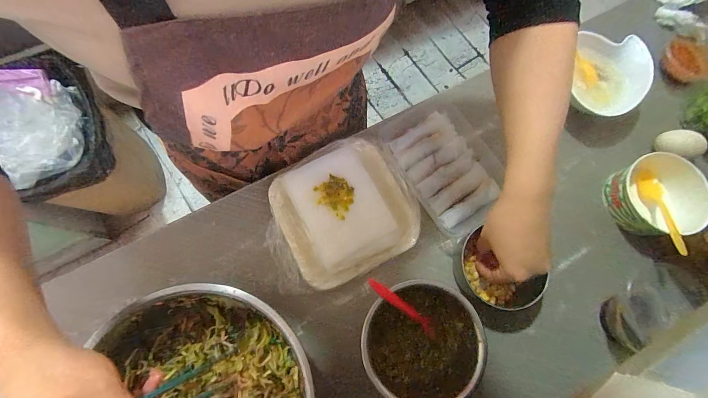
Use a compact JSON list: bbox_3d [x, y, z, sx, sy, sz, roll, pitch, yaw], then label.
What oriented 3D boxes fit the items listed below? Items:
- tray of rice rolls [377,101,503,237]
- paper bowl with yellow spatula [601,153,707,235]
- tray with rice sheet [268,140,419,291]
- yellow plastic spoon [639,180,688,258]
[{"bbox_3d":[0.115,-0.044,0.417,0.117,0.028,0.171,-30,78,-9],"label":"tray of rice rolls"},{"bbox_3d":[0.387,-0.004,0.413,0.095,0.056,0.101,0,75,-2],"label":"paper bowl with yellow spatula"},{"bbox_3d":[-0.013,0.010,0.385,0.154,0.054,0.157,-27,78,-8],"label":"tray with rice sheet"},{"bbox_3d":[0.387,0.018,0.400,0.016,0.020,0.119,18,49,3],"label":"yellow plastic spoon"}]

